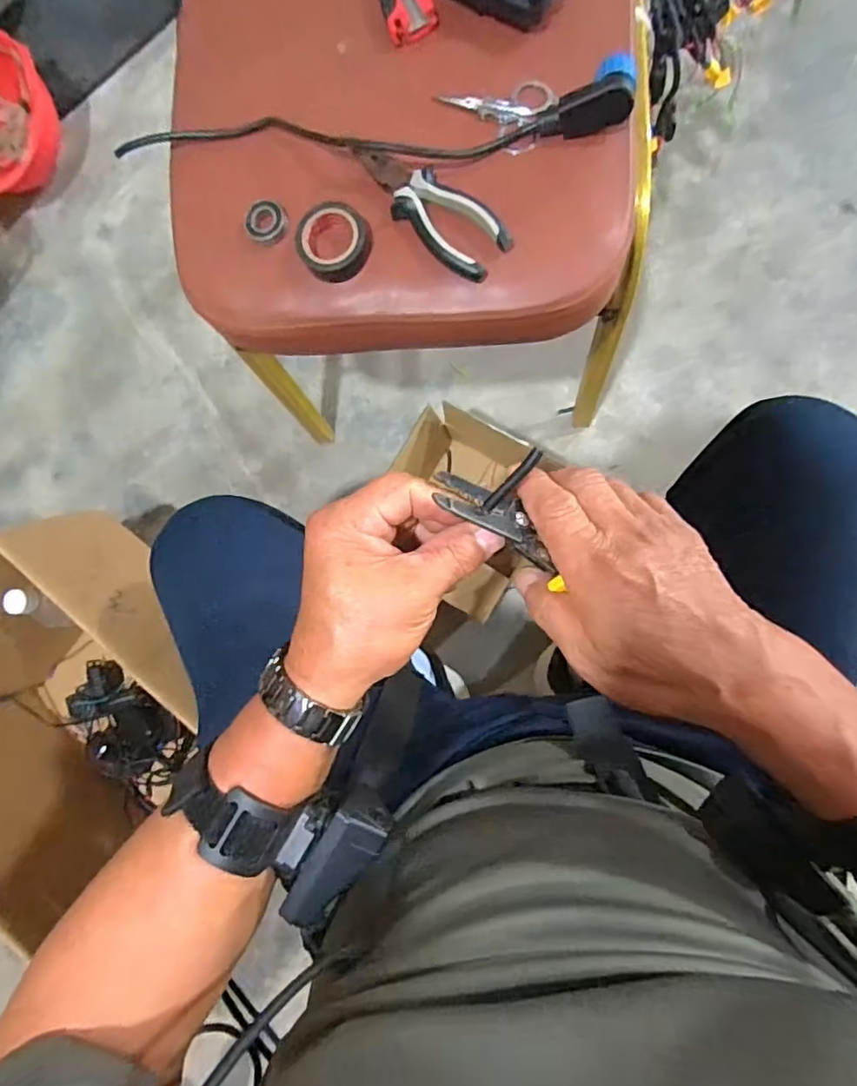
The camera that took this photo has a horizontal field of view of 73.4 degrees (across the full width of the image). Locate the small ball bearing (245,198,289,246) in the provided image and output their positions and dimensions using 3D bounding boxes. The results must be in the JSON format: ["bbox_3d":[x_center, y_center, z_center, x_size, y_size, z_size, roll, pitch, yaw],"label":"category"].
[{"bbox_3d":[-0.129,-0.256,0.461,0.033,0.014,0.028,-39,83,5],"label":"small ball bearing"}]

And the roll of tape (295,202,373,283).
[{"bbox_3d":[-0.073,-0.237,0.449,0.056,0.022,0.057,0,88,8],"label":"roll of tape"}]

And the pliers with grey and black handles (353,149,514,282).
[{"bbox_3d":[-0.001,-0.256,0.437,0.136,0.014,0.049,43,94,8],"label":"pliers with grey and black handles"}]

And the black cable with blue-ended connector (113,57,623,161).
[{"bbox_3d":[-0.051,-0.315,0.444,0.399,0.028,0.047,-3,87,8],"label":"black cable with blue-ended connector"}]

